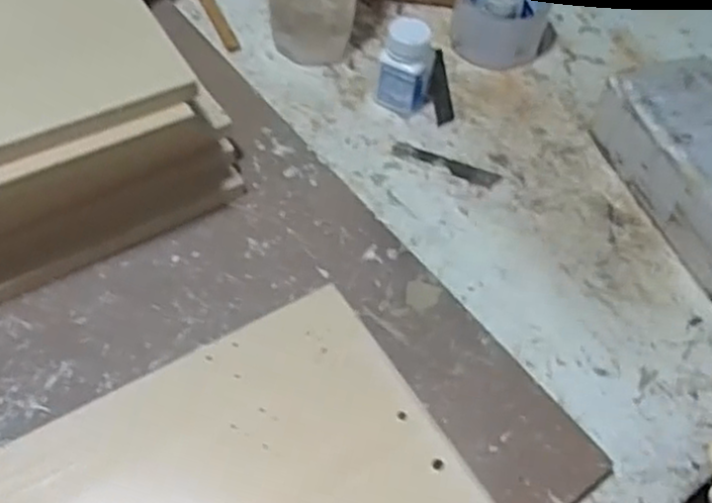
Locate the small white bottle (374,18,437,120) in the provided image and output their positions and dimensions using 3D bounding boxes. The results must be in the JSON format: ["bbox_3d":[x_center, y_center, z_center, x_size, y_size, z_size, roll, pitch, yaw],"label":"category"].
[{"bbox_3d":[0.040,-0.151,0.632,0.041,0.074,0.039,20,53,9],"label":"small white bottle"}]

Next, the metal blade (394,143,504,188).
[{"bbox_3d":[0.073,-0.072,0.620,0.089,0.004,0.016,21,55,9],"label":"metal blade"}]

